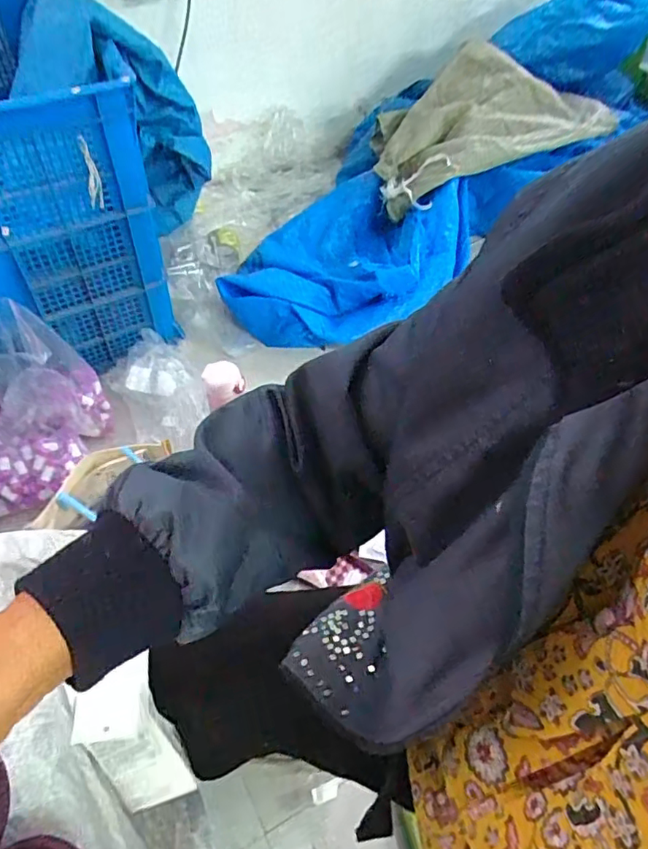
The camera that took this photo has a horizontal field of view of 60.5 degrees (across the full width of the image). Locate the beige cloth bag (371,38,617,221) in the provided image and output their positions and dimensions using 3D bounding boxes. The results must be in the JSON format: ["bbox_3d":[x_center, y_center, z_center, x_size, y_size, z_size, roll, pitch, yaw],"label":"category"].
[{"bbox_3d":[0.390,-0.761,1.429,0.610,0.078,0.447,-42,69,-12],"label":"beige cloth bag"}]

